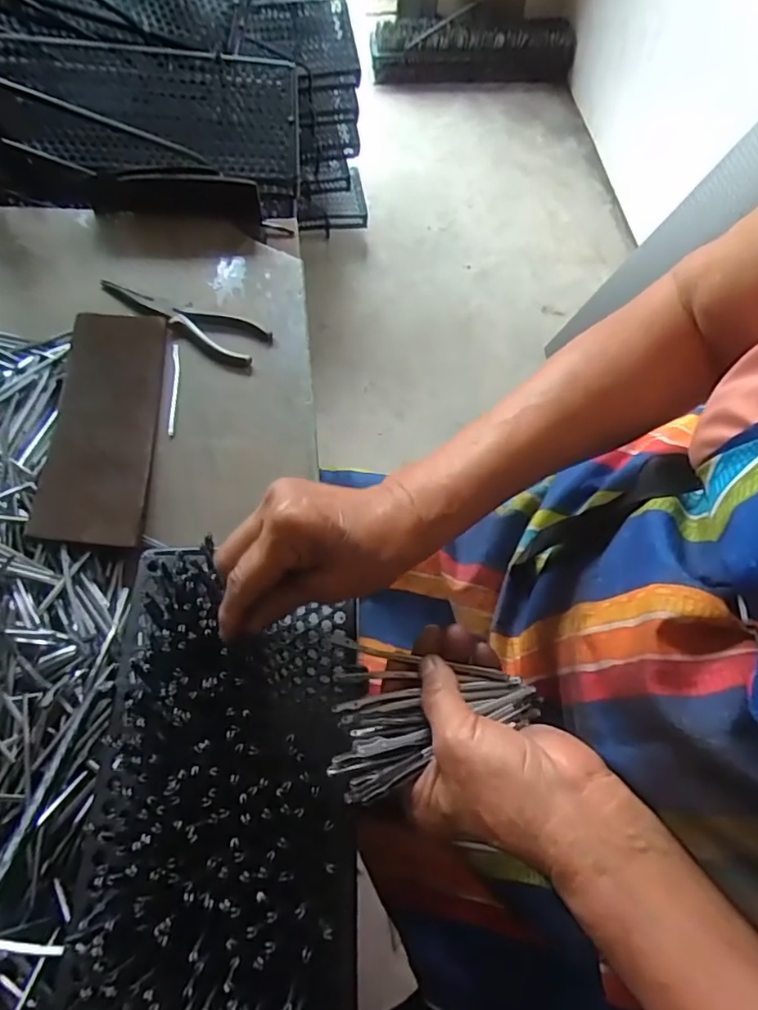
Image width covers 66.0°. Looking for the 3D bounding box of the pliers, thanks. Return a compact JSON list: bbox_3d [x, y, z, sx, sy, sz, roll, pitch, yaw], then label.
[{"bbox_3d":[-0.202,-0.193,0.596,0.187,0.006,0.056,25,63,9],"label":"pliers"}]

